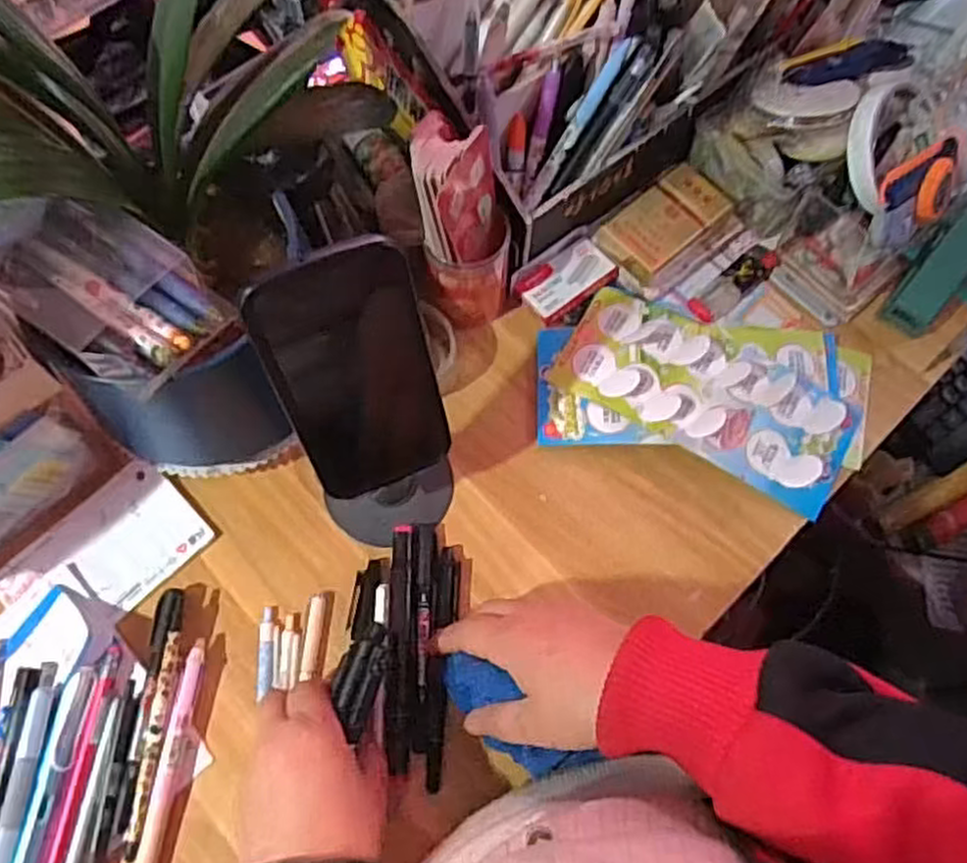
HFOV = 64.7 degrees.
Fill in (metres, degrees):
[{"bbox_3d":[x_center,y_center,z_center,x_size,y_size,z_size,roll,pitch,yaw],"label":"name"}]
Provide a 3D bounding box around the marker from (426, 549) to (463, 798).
[{"bbox_3d":[-0.026,0.144,0.478,0.016,0.011,0.146,4,70,1],"label":"marker"}]

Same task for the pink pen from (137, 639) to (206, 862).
[{"bbox_3d":[-0.186,0.198,0.455,0.012,0.013,0.139,6,68,2],"label":"pink pen"}]

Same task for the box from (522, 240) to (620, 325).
[{"bbox_3d":[0.065,-0.110,0.568,0.067,0.016,0.033,-39,74,-14],"label":"box"}]

